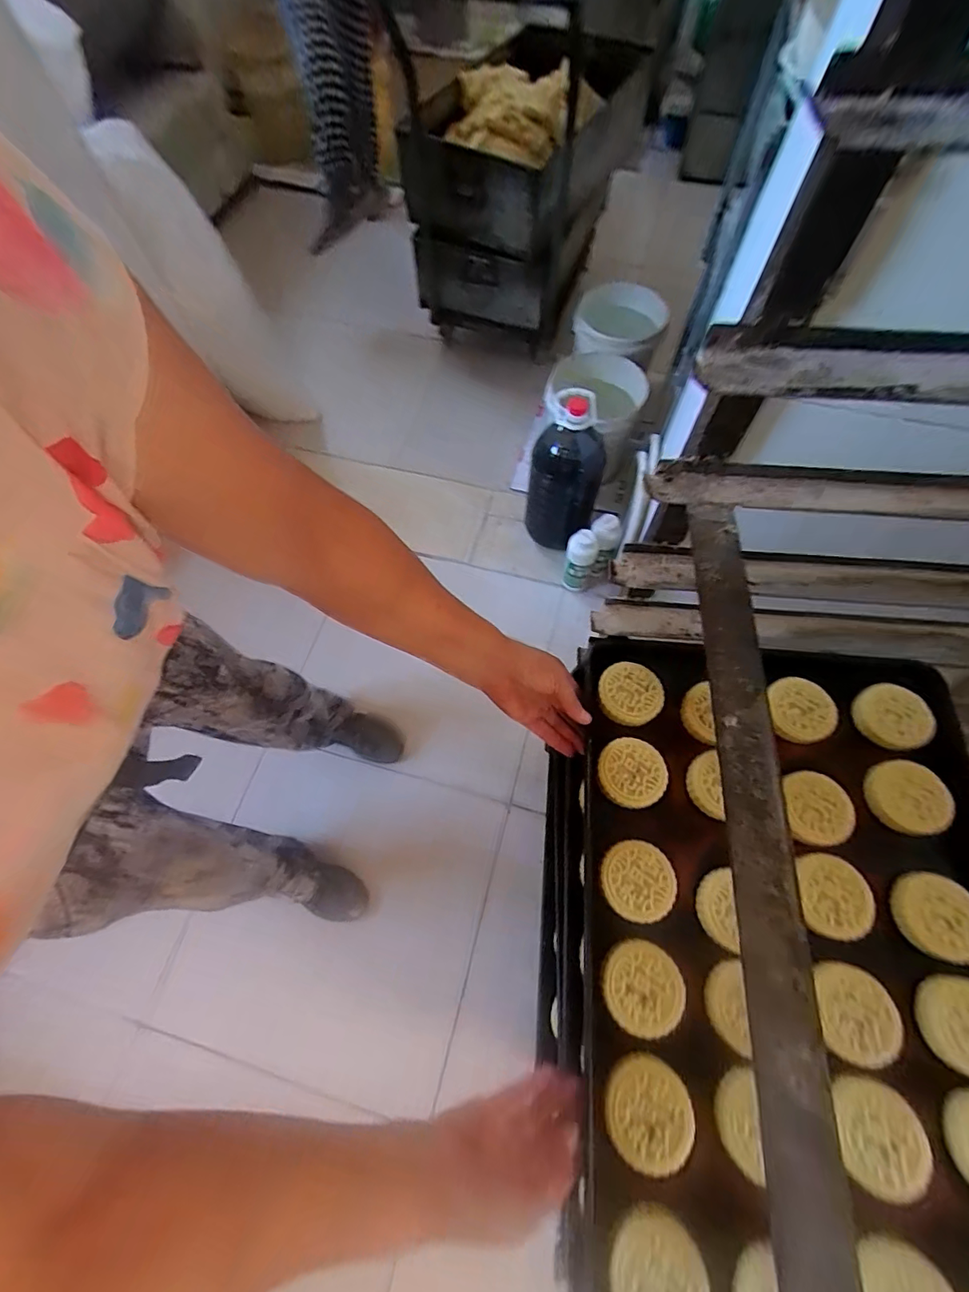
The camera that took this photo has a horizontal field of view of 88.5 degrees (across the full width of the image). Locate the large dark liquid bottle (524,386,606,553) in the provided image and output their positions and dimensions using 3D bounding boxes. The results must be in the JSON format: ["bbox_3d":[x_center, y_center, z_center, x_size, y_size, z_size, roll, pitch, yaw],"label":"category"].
[{"bbox_3d":[0.209,-0.428,1.264,0.170,0.355,0.202,18,65,6],"label":"large dark liquid bottle"}]

